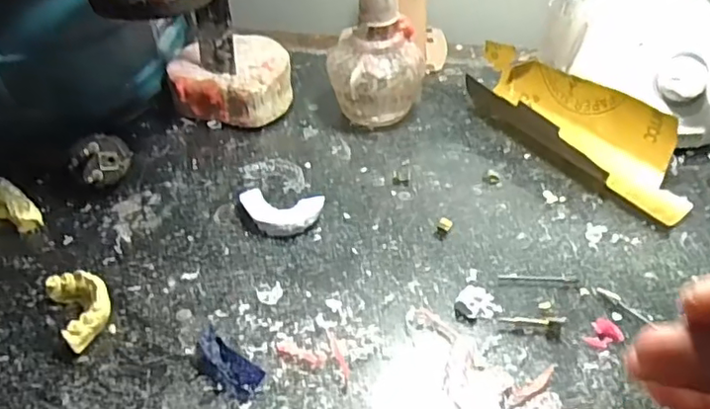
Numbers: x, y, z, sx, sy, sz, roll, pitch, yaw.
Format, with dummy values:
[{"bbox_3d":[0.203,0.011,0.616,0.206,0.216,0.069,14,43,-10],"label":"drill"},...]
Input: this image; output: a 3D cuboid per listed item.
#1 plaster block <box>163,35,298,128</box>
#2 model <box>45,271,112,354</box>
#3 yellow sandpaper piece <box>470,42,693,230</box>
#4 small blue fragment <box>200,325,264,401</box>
[{"bbox_3d":[-0.098,-0.102,0.490,0.092,0.043,0.073,5,43,7],"label":"plaster block"},{"bbox_3d":[-0.151,0.058,0.332,0.027,0.016,0.047,-25,47,-23],"label":"model"},{"bbox_3d":[0.163,-0.066,0.449,0.050,0.042,0.207,-24,47,-23],"label":"yellow sandpaper piece"},{"bbox_3d":[-0.068,0.083,0.313,0.047,0.004,0.018,30,51,30],"label":"small blue fragment"}]

